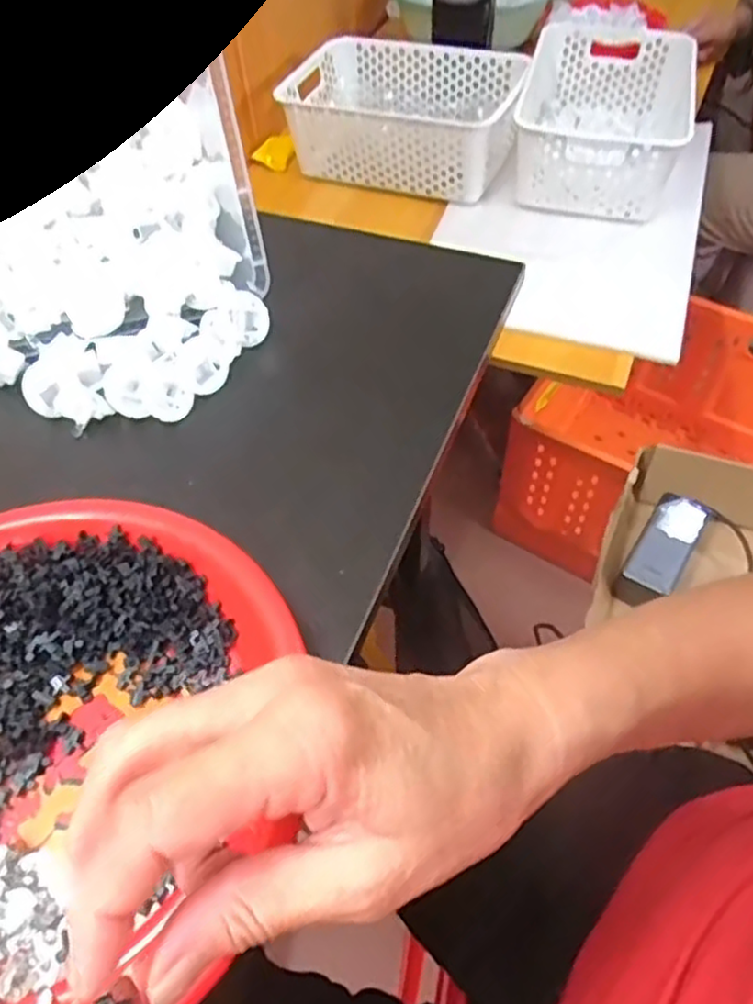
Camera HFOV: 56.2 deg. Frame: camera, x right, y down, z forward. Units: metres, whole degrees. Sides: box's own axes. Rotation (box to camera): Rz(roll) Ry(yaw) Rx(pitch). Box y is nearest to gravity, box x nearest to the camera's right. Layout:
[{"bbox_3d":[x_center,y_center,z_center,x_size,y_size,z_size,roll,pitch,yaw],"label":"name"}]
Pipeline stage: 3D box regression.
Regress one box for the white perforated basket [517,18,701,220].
[{"bbox_3d":[0.309,-0.527,0.968,0.218,0.113,0.316,16,57,13],"label":"white perforated basket"}]

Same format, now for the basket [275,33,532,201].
[{"bbox_3d":[0.042,-0.550,0.994,0.319,0.100,0.213,16,57,13],"label":"basket"}]

